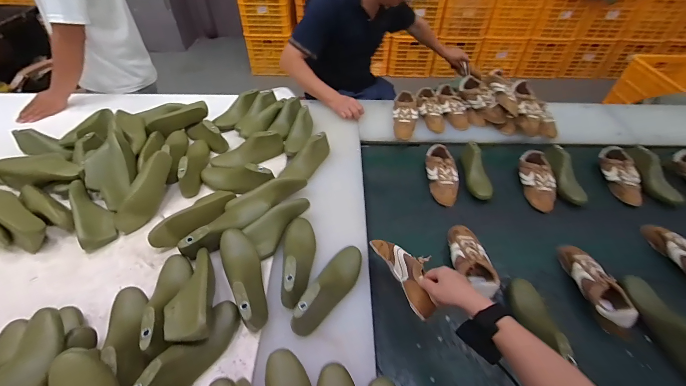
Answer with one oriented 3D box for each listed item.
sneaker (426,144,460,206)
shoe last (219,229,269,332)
[{"bbox_3d":[0.319,-0.057,1.009,0.094,0.067,0.213,0,47,1],"label":"sneaker"},{"bbox_3d":[-0.207,0.171,0.678,0.069,0.083,0.215,-22,51,-18],"label":"shoe last"}]

